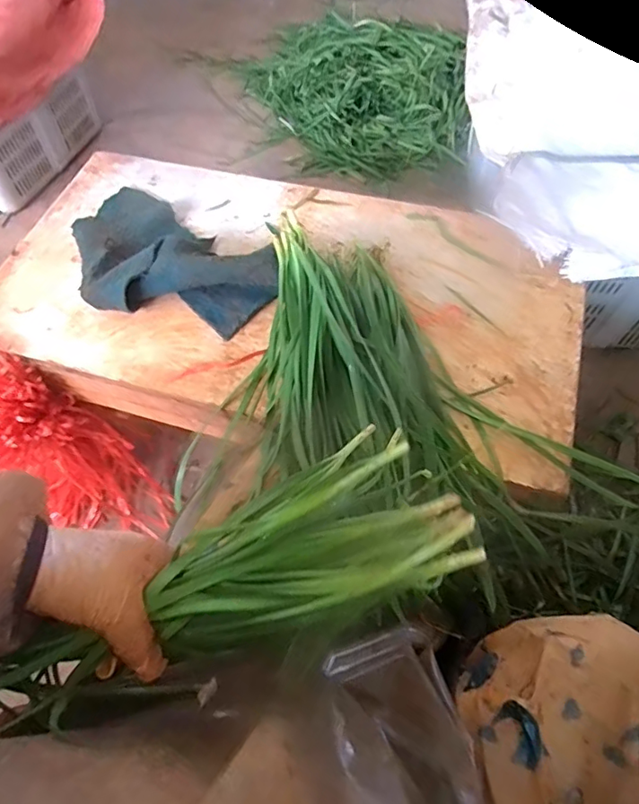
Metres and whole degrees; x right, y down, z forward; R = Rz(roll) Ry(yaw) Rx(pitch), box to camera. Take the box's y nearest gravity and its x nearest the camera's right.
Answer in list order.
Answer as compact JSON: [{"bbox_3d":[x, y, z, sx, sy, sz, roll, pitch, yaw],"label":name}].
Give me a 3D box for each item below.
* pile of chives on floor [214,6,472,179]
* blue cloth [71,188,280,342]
[{"bbox_3d":[0.073,-0.855,1.404,0.475,0.185,0.650,-18,61,-7],"label":"pile of chives on floor"},{"bbox_3d":[-0.225,-0.193,0.692,0.324,0.064,0.186,34,67,20],"label":"blue cloth"}]

